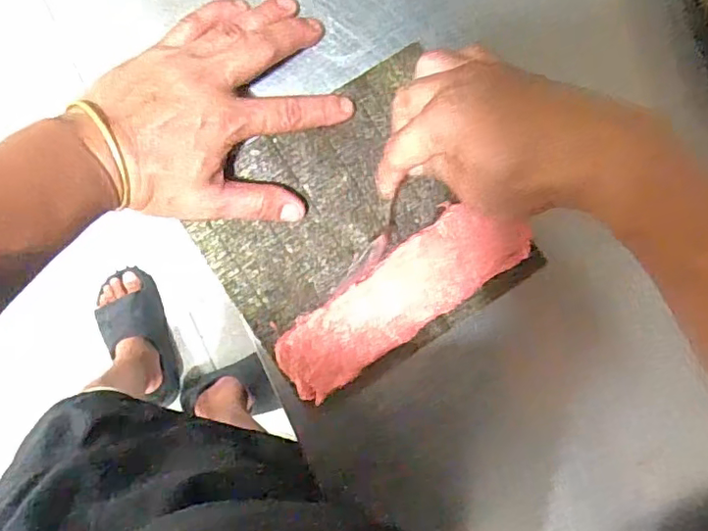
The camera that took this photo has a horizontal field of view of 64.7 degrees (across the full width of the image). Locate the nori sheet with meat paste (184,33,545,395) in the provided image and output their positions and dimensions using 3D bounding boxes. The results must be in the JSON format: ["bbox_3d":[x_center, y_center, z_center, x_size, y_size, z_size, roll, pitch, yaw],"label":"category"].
[{"bbox_3d":[0.006,-0.021,0.384,0.193,0.017,0.177,-33,97,-5],"label":"nori sheet with meat paste"}]

